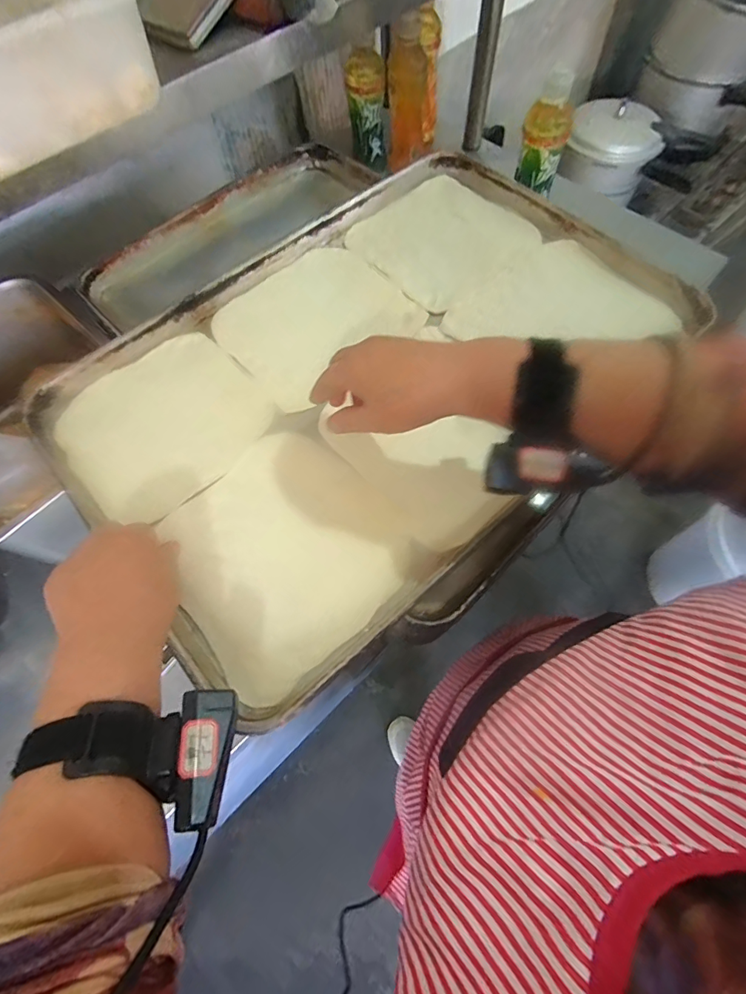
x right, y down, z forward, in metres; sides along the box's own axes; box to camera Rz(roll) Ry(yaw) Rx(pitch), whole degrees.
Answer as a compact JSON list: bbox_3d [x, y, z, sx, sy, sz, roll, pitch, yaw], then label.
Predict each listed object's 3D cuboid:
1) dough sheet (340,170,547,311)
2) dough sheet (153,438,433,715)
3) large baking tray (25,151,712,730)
[{"bbox_3d":[0.084,-0.311,0.539,0.184,0.012,0.179,-39,70,-14],"label":"dough sheet"},{"bbox_3d":[-0.078,0.044,0.384,0.182,0.013,0.185,-40,70,-14],"label":"dough sheet"},{"bbox_3d":[0.007,-0.138,0.457,0.588,0.028,0.389,-41,70,-15],"label":"large baking tray"}]

